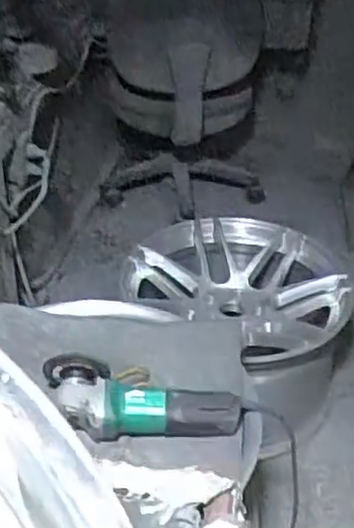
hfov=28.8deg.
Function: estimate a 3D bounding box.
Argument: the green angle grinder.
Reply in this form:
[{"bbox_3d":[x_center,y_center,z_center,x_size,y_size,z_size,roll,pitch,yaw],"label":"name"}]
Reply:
[{"bbox_3d":[-0.048,0.186,0.940,0.273,0.081,0.081,6,35,4],"label":"green angle grinder"}]

